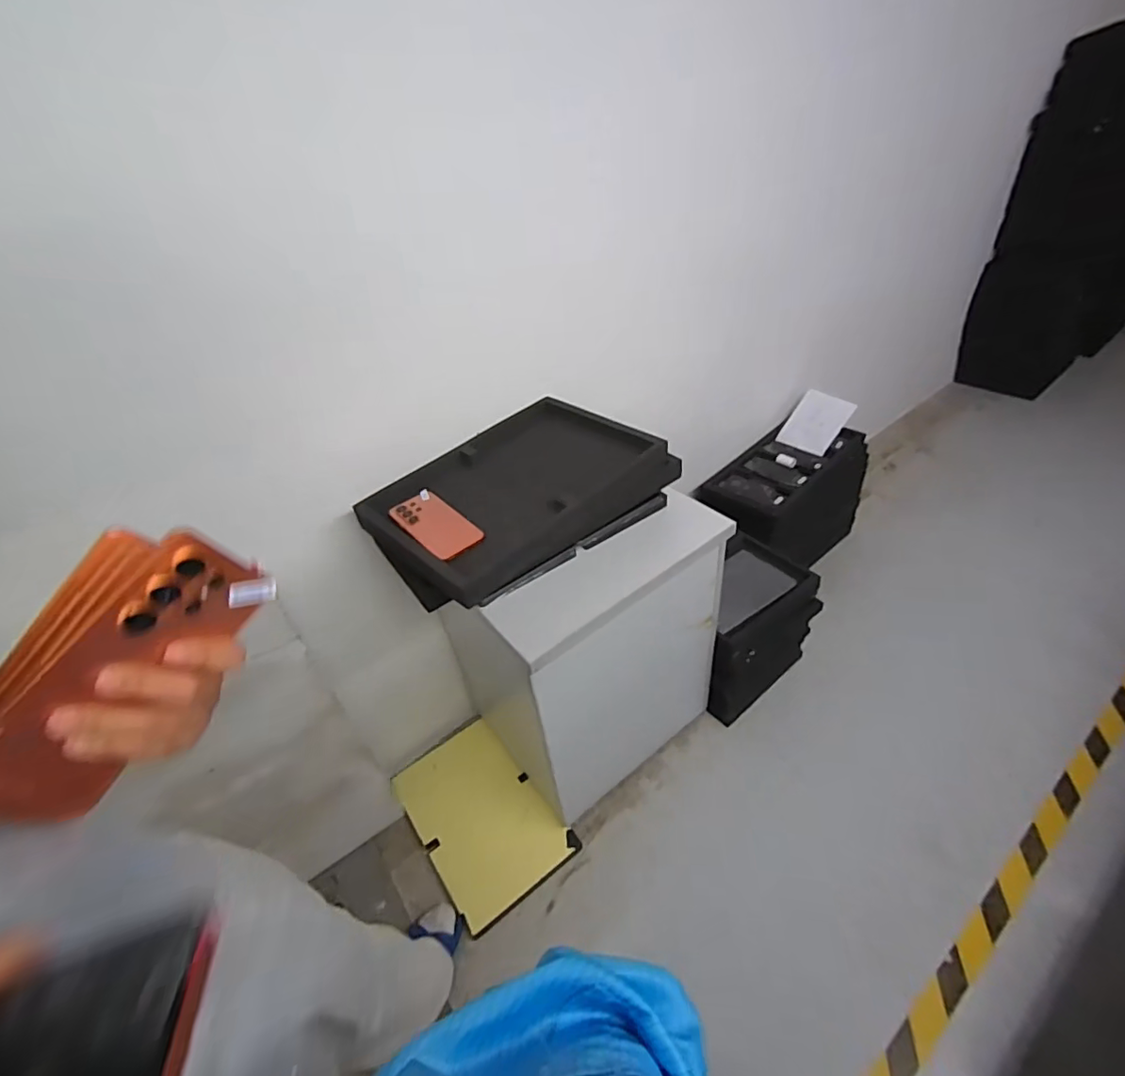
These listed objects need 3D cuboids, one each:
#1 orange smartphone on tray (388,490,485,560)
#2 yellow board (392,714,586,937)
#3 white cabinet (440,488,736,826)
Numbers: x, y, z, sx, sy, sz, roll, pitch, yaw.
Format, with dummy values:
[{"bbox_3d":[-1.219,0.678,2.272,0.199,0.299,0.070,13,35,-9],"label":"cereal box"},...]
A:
[{"bbox_3d":[-0.191,-0.023,0.836,0.081,0.011,0.181,-32,46,-26],"label":"orange smartphone on tray"},{"bbox_3d":[-0.186,0.618,1.238,0.257,0.026,0.393,-35,51,-21],"label":"yellow board"},{"bbox_3d":[0.041,0.214,1.186,0.435,0.610,0.396,-30,45,-24],"label":"white cabinet"}]

